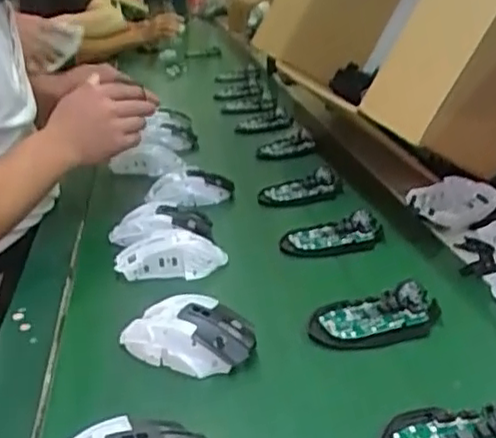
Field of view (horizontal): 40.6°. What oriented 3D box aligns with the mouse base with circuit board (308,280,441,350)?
[{"bbox_3d":[0.112,0.082,0.575,0.113,0.024,0.057,-7,23,-8],"label":"mouse base with circuit board"}]

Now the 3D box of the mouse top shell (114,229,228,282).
[{"bbox_3d":[-0.080,0.034,0.706,0.109,0.033,0.060,-3,22,3],"label":"mouse top shell"}]

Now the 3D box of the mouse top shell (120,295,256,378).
[{"bbox_3d":[-0.051,0.098,0.558,0.112,0.046,0.057,5,24,23],"label":"mouse top shell"}]

